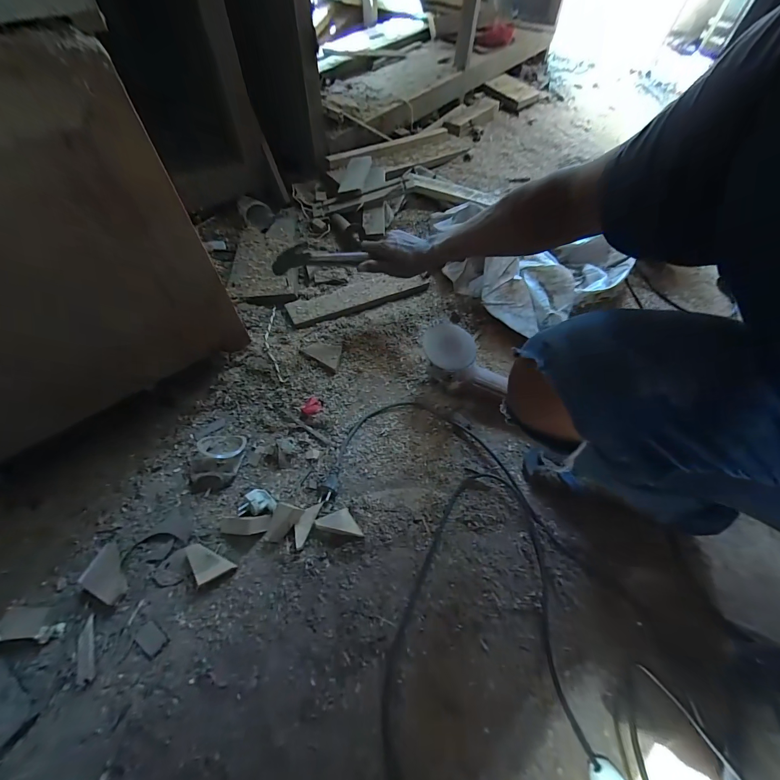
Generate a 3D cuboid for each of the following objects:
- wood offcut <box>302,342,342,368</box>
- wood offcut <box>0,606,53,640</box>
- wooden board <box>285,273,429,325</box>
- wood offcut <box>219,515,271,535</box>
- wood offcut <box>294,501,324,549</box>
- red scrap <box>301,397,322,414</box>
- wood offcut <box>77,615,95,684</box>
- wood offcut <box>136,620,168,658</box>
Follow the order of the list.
[{"bbox_3d":[-0.138,-0.078,0.688,0.077,0.020,0.052,16,59,5],"label":"wood offcut"},{"bbox_3d":[-0.477,0.302,0.434,0.049,0.022,0.034,-1,59,-5],"label":"wood offcut"},{"bbox_3d":[-0.073,-0.224,0.775,0.329,0.033,0.079,-23,63,-17],"label":"wooden board"},{"bbox_3d":[-0.224,0.206,0.511,0.075,0.021,0.029,0,59,-5],"label":"wood offcut"},{"bbox_3d":[-0.129,0.207,0.518,0.020,0.016,0.070,18,59,7],"label":"wood offcut"},{"bbox_3d":[-0.144,0.028,0.617,0.036,0.021,0.036,2,59,-3],"label":"red scrap"},{"bbox_3d":[-0.393,0.334,0.431,0.018,0.004,0.072,-19,62,-15],"label":"wood offcut"},{"bbox_3d":[-0.317,0.329,0.442,0.038,0.004,0.026,31,61,14],"label":"wood offcut"}]

